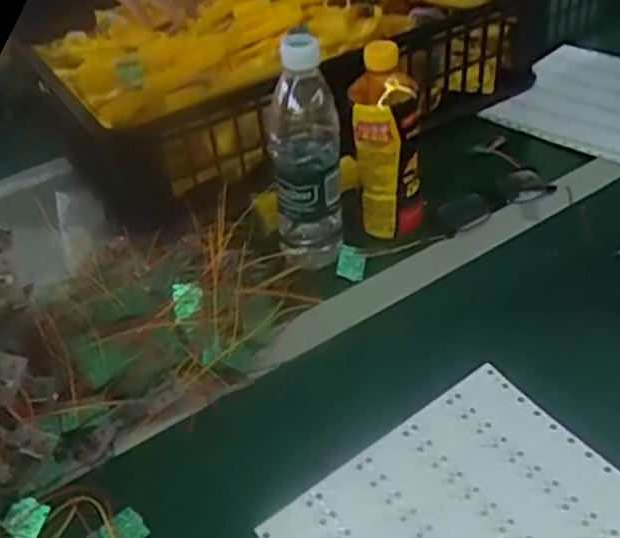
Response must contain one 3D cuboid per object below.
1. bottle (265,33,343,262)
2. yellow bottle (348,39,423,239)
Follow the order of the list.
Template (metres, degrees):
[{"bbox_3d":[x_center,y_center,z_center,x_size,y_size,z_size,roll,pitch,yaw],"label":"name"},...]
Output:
[{"bbox_3d":[-0.005,-0.100,0.663,0.062,0.219,0.068,-8,40,-1],"label":"bottle"},{"bbox_3d":[0.075,-0.122,0.691,0.067,0.180,0.056,-3,40,5],"label":"yellow bottle"}]

